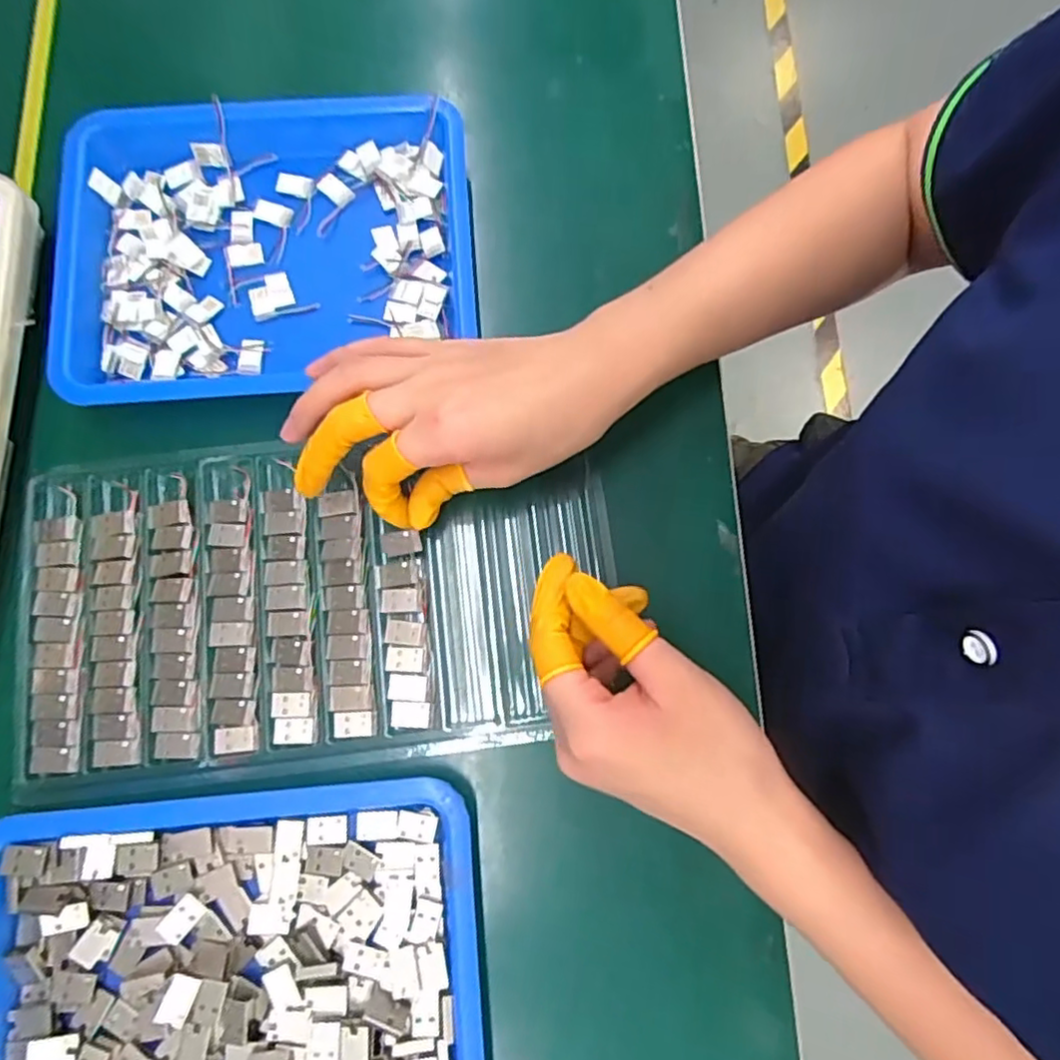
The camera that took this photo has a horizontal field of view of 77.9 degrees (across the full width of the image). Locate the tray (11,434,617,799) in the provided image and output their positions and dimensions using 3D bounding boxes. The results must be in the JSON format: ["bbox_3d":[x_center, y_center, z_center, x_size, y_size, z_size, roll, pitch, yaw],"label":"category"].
[{"bbox_3d":[-0.105,0.034,0.331,0.286,0.019,0.160,-5,77,-2],"label":"tray"}]

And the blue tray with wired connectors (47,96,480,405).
[{"bbox_3d":[-0.141,-0.150,0.354,0.216,0.026,0.165,-4,77,-2],"label":"blue tray with wired connectors"}]

